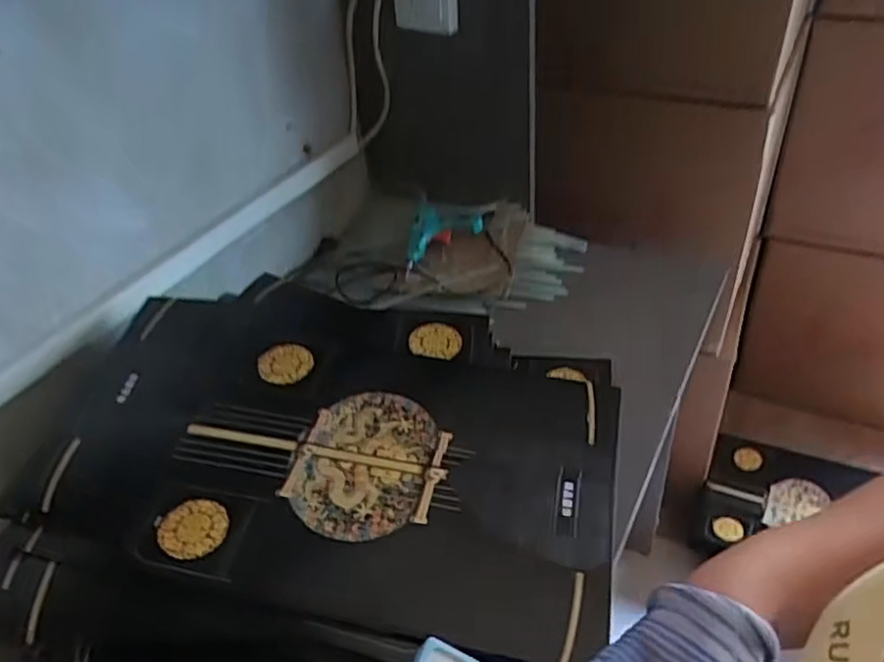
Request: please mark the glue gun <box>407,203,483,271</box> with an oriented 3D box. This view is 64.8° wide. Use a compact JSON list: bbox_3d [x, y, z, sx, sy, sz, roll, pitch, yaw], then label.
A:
[{"bbox_3d":[0.006,-0.149,1.074,0.108,0.041,0.126,0,39,8],"label":"glue gun"}]

